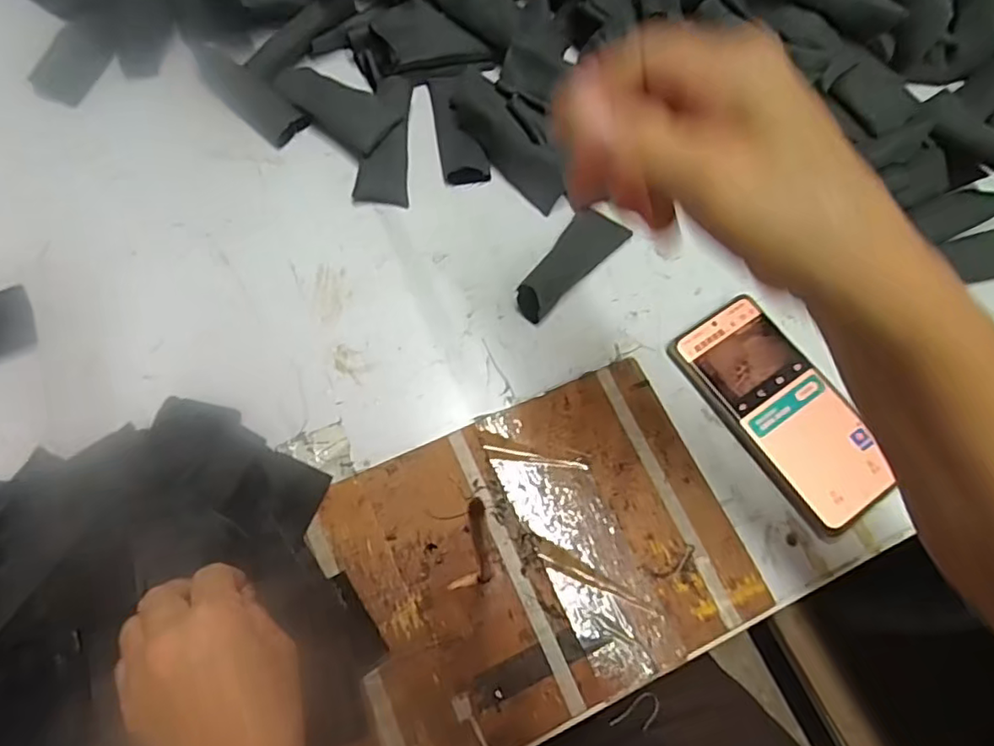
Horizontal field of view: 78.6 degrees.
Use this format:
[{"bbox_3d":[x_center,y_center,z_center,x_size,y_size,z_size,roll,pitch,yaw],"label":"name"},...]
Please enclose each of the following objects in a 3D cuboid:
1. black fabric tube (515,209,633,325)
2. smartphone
[{"bbox_3d":[0.051,-0.079,0.427,0.029,0.028,0.097,43,73,13],"label":"black fabric tube"},{"bbox_3d":[0.190,0.021,0.401,0.071,0.010,0.155,-31,73,-13],"label":"smartphone"}]

